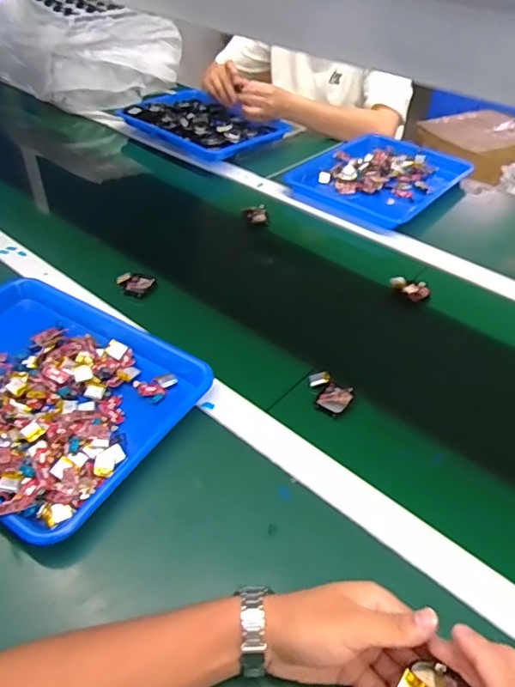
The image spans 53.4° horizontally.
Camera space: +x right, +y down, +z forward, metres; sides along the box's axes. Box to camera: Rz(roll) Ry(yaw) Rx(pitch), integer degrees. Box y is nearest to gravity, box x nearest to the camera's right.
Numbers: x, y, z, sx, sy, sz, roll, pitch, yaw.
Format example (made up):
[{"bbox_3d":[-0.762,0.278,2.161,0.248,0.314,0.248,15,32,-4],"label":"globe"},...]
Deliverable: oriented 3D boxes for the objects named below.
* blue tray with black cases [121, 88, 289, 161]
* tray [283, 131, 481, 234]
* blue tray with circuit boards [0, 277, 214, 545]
[{"bbox_3d":[-0.116,-0.463,1.069,0.291,0.037,0.215,29,50,26],"label":"blue tray with black cases"},{"bbox_3d":[0.229,-0.329,0.999,0.267,0.041,0.311,33,52,29],"label":"tray"},{"bbox_3d":[-0.243,0.054,0.594,0.334,0.059,0.278,25,48,23],"label":"blue tray with circuit boards"}]

